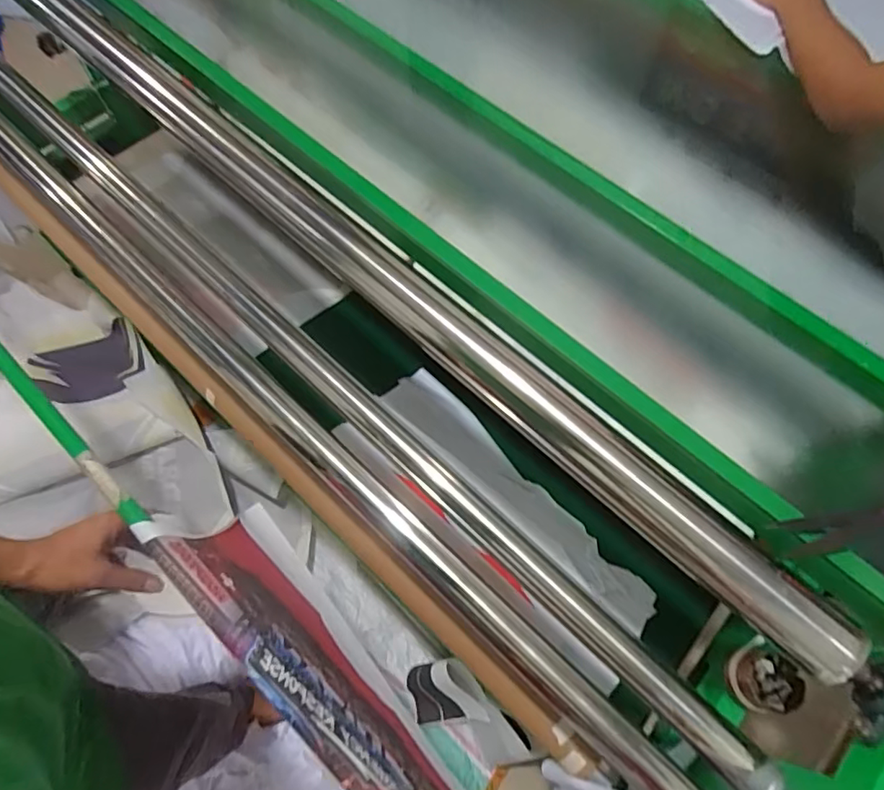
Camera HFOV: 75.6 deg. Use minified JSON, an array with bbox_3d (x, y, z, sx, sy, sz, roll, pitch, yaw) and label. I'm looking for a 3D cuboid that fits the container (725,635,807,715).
[{"bbox_3d":[0.479,0.420,0.858,0.090,0.055,0.102,2,65,-2],"label":"container"}]

